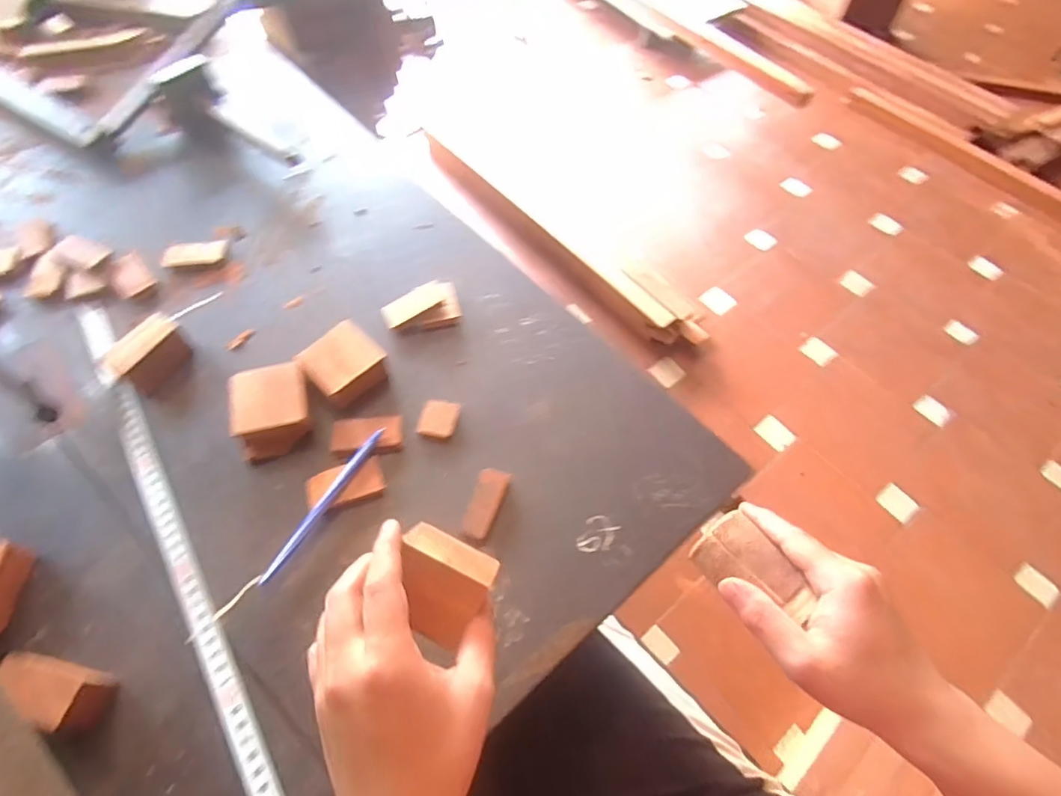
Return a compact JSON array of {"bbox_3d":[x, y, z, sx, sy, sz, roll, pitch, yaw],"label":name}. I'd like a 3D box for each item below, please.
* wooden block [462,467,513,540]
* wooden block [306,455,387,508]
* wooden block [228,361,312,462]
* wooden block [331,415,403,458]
[{"bbox_3d":[-0.035,0.083,0.431,0.022,0.018,0.056,20,61,9],"label":"wooden block"},{"bbox_3d":[-0.144,0.068,0.437,0.057,0.010,0.032,-17,62,-11],"label":"wooden block"},{"bbox_3d":[-0.212,0.011,0.457,0.056,0.035,0.069,-14,62,-10],"label":"wooden block"},{"bbox_3d":[-0.134,0.032,0.456,0.056,0.014,0.030,-8,61,-7],"label":"wooden block"}]

